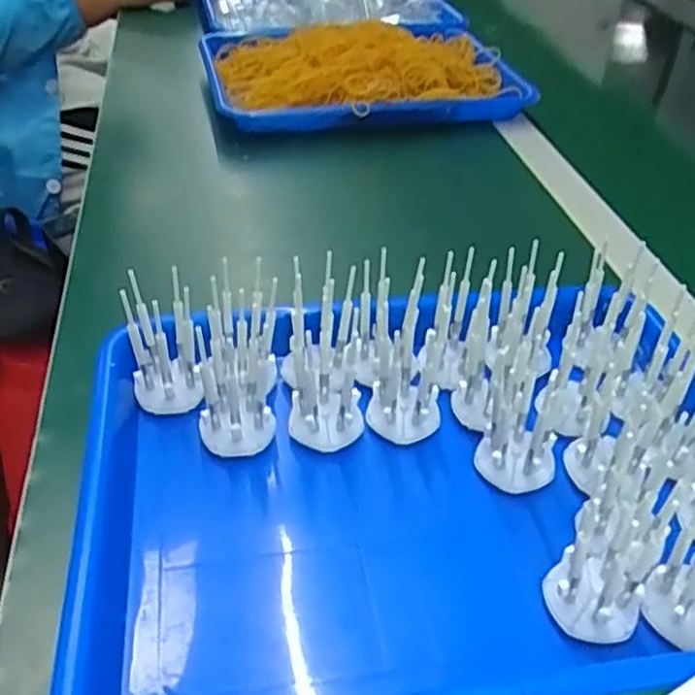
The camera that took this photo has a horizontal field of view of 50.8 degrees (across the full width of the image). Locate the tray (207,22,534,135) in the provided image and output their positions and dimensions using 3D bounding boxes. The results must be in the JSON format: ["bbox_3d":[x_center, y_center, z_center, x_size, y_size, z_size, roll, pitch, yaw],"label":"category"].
[{"bbox_3d":[0.012,-0.313,0.799,0.322,0.055,0.262,-8,41,-14],"label":"tray"}]

